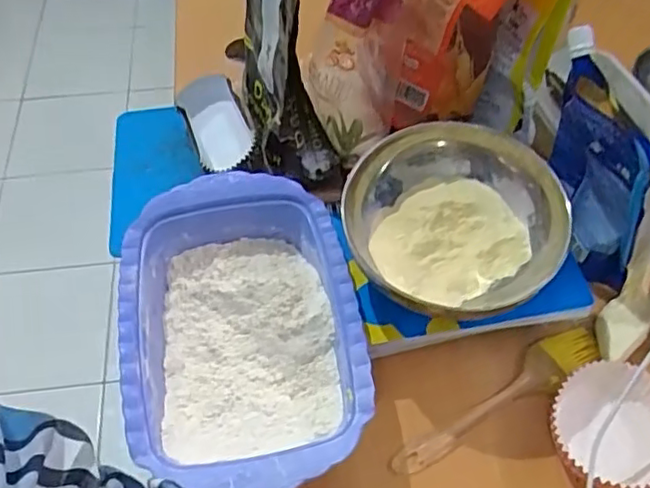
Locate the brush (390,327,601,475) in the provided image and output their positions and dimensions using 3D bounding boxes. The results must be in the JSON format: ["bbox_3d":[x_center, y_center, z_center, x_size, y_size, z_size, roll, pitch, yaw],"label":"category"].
[{"bbox_3d":[0.143,0.127,0.513,0.203,0.013,0.036,-29,59,-19],"label":"brush"}]

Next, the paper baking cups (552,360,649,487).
[{"bbox_3d":[0.224,0.136,0.483,0.090,0.032,0.082,0,54,0],"label":"paper baking cups"}]

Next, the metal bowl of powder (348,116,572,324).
[{"bbox_3d":[0.102,-0.018,0.512,0.165,0.059,0.171,0,54,0],"label":"metal bowl of powder"}]

